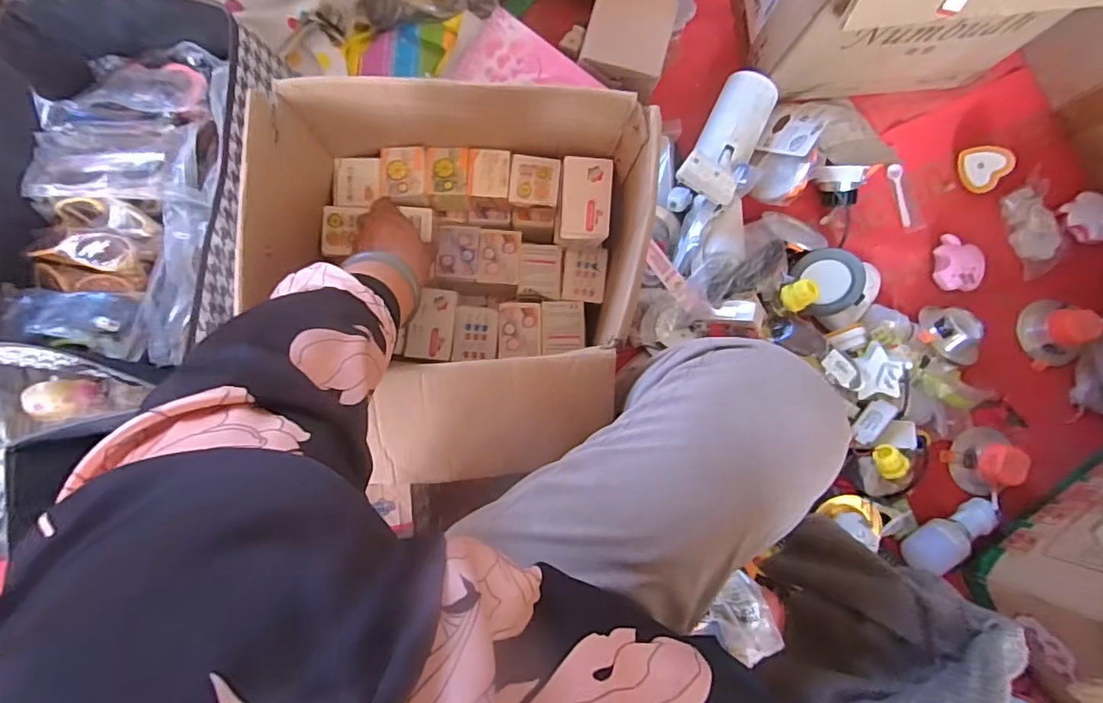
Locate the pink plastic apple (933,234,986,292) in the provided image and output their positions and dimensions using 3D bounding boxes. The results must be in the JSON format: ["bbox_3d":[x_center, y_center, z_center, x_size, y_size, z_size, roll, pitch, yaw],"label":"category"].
[{"bbox_3d":[0.604,-0.131,0.837,0.062,0.028,0.080,4,85,-2],"label":"pink plastic apple"}]

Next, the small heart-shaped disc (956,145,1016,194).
[{"bbox_3d":[0.644,-0.279,0.849,0.067,0.013,0.069,-5,83,42],"label":"small heart-shaped disc"}]

